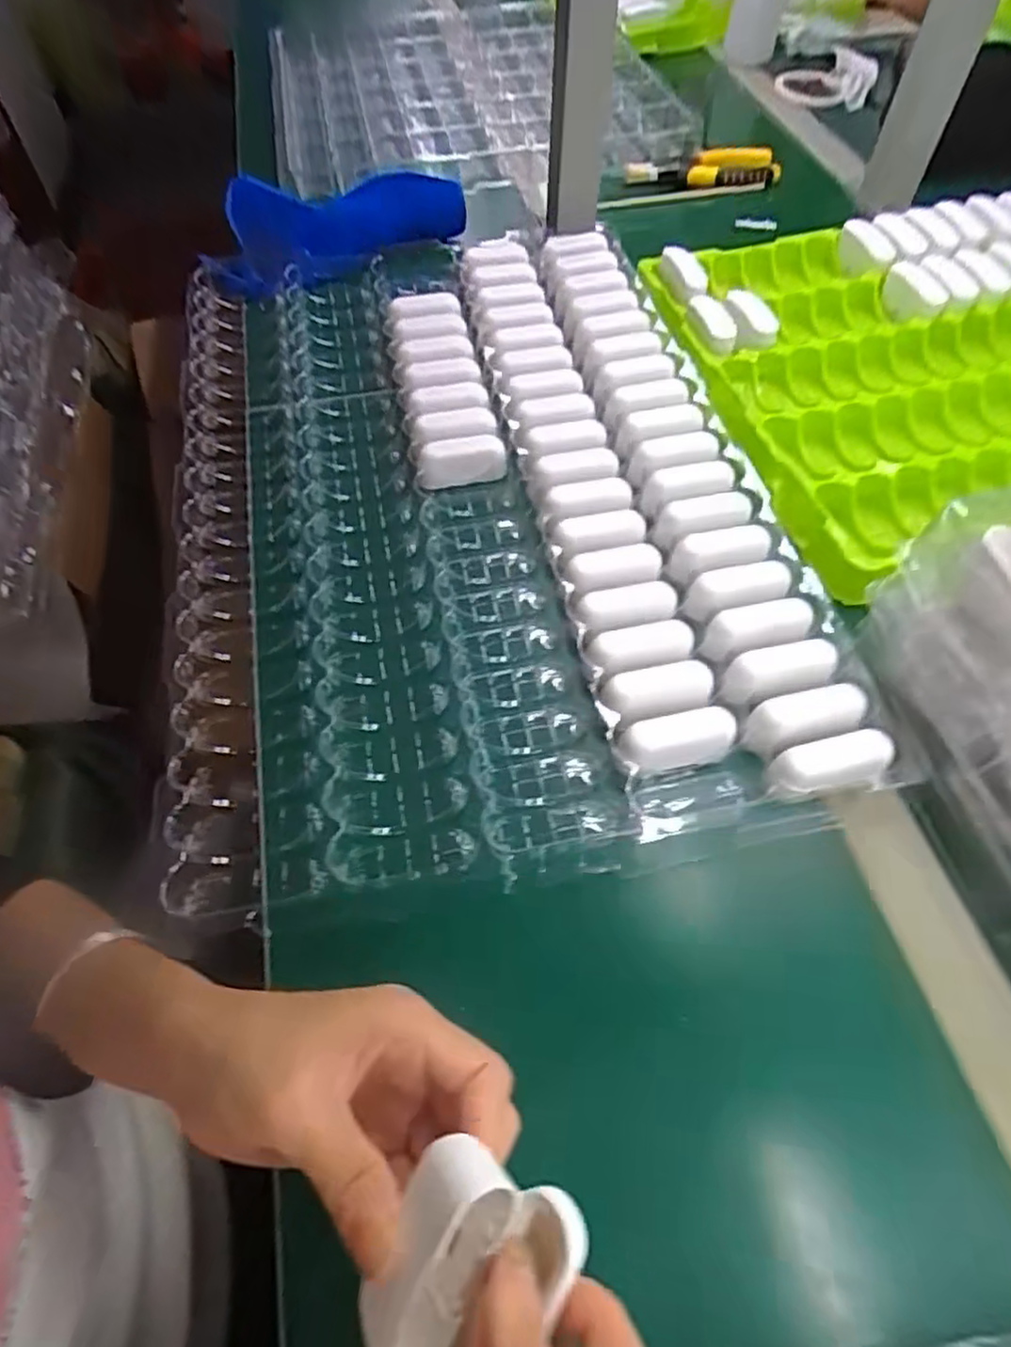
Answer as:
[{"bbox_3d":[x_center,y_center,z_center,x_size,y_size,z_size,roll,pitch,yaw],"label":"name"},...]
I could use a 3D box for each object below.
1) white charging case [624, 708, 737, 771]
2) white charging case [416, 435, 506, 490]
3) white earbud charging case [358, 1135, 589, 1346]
[{"bbox_3d":[0.094,0.039,0.372,0.059,0.030,0.026,-12,58,-8],"label":"white charging case"},{"bbox_3d":[-0.031,-0.151,0.493,0.062,0.030,0.020,-11,58,-7],"label":"white charging case"},{"bbox_3d":[-0.012,0.176,0.199,0.048,0.034,0.063,5,64,37],"label":"white earbud charging case"}]

